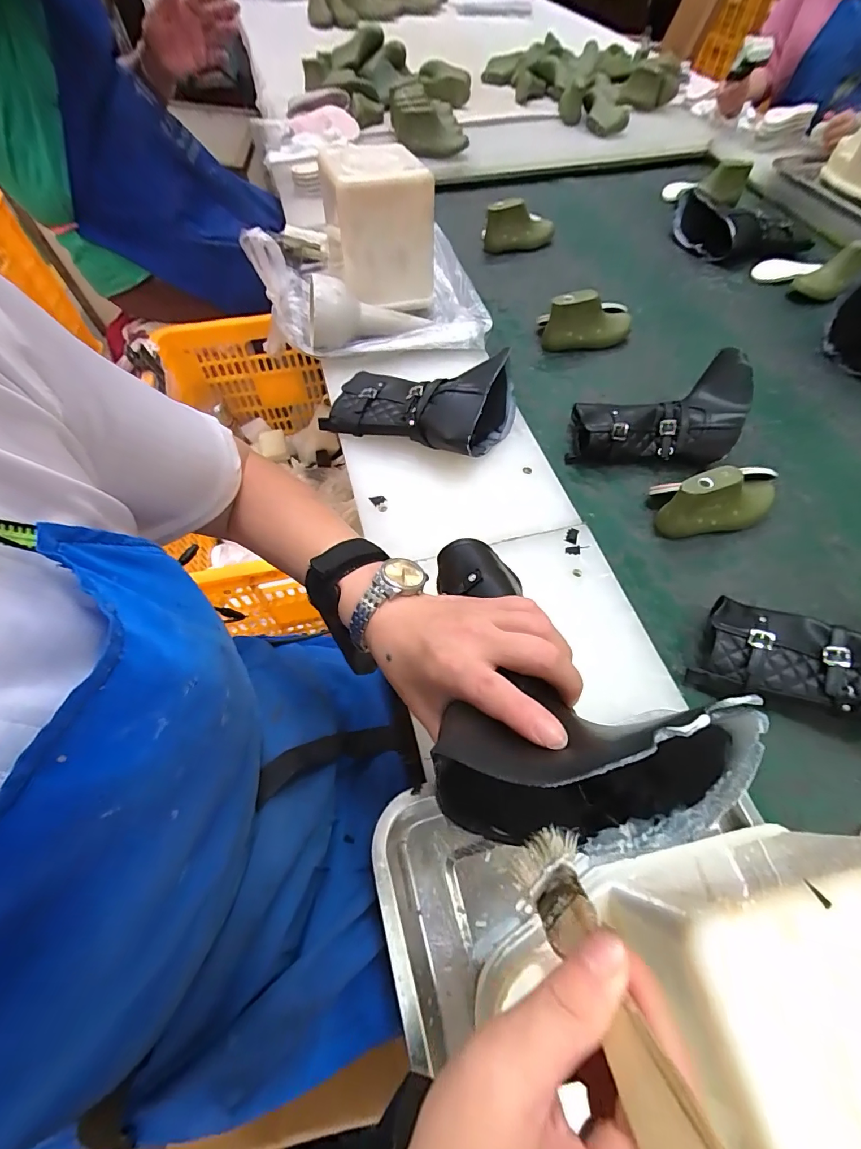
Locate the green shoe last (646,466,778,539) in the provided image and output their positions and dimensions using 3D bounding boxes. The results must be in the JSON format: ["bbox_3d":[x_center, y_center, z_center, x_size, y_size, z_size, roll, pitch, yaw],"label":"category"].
[{"bbox_3d":[0.352,-0.101,0.537,0.153,0.079,0.075,-9,62,-5],"label":"green shoe last"}]

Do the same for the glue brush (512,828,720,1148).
[{"bbox_3d":[0.057,0.135,0.145,0.026,0.140,0.018,-3,90,-2],"label":"glue brush"}]

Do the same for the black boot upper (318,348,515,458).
[{"bbox_3d":[-0.010,-0.220,0.548,0.218,0.088,0.128,17,62,9],"label":"black boot upper"}]

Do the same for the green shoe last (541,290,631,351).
[{"bbox_3d":[0.256,-0.404,0.704,0.146,0.080,0.047,-11,62,-7],"label":"green shoe last"}]

